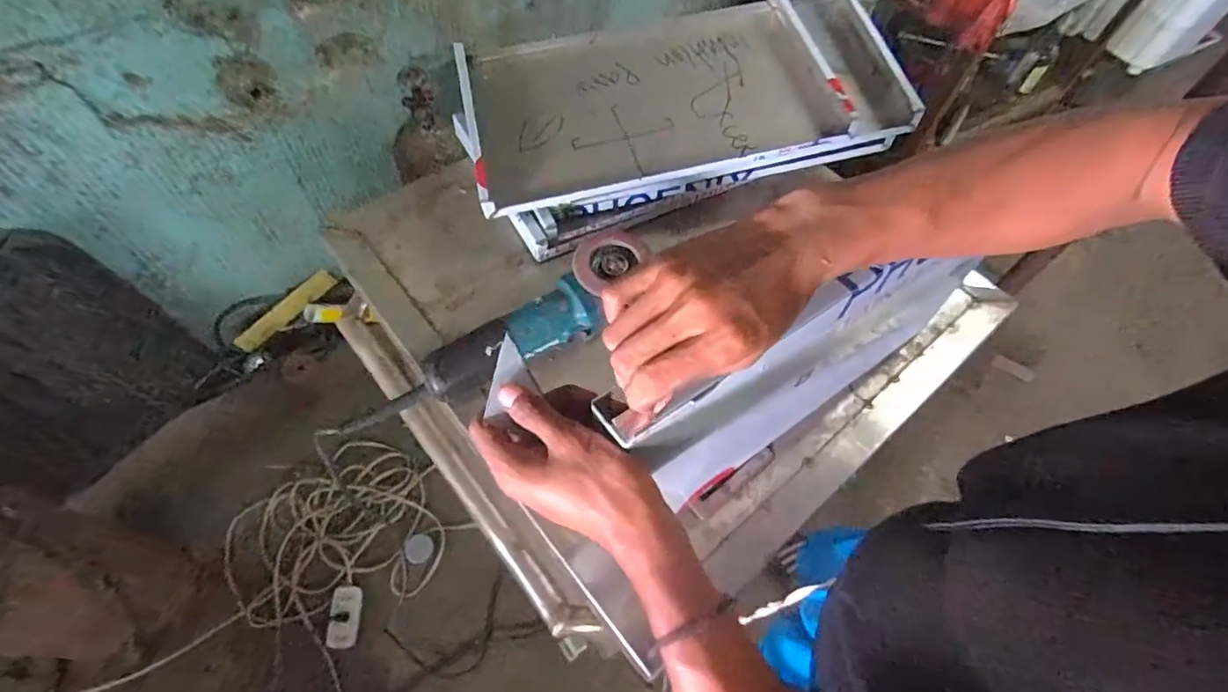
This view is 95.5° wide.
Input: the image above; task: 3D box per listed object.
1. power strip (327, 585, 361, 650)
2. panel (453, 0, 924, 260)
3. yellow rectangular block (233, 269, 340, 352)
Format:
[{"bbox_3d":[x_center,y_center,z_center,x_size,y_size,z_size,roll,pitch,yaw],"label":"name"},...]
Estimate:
[{"bbox_3d":[-0.592,0.595,1.228,0.061,0.023,0.126,-6,61,-8],"label":"power strip"},{"bbox_3d":[0.090,-0.352,0.813,0.607,0.136,0.331,-15,62,-13],"label":"panel"},{"bbox_3d":[-0.849,-0.094,1.452,0.287,0.055,0.026,-42,42,-6],"label":"yellow rectangular block"}]

